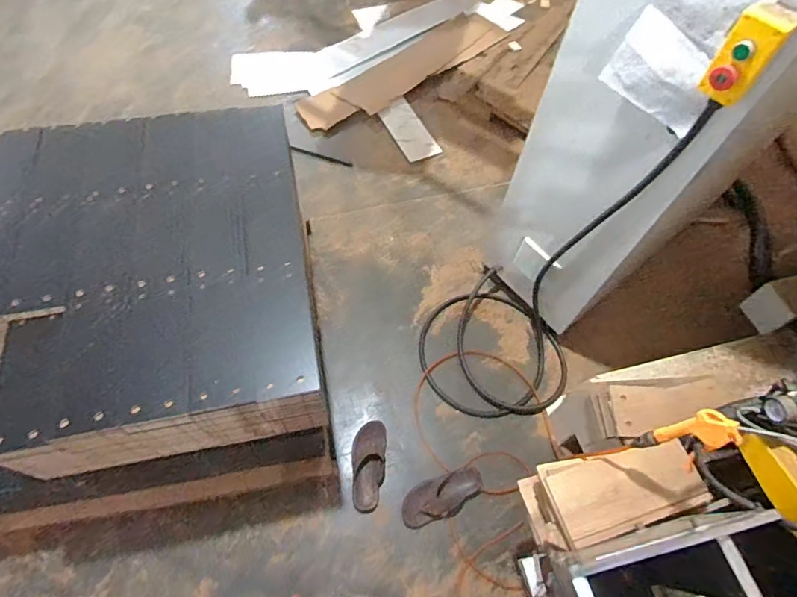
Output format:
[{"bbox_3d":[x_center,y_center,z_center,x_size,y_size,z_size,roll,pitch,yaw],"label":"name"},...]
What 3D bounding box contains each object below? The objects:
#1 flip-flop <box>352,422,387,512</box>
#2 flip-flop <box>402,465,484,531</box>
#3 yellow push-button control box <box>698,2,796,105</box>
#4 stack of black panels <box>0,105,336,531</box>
[{"bbox_3d":[-0.092,0.505,1.428,0.100,0.040,0.261,4,60,-1],"label":"flip-flop"},{"bbox_3d":[0.134,0.589,1.393,0.254,0.041,0.109,-16,63,-12],"label":"flip-flop"},{"bbox_3d":[0.557,-0.389,0.754,0.077,0.134,0.065,40,66,18],"label":"yellow push-button control box"},{"bbox_3d":[-0.716,0.041,1.340,0.943,0.607,0.914,-7,61,-7],"label":"stack of black panels"}]

